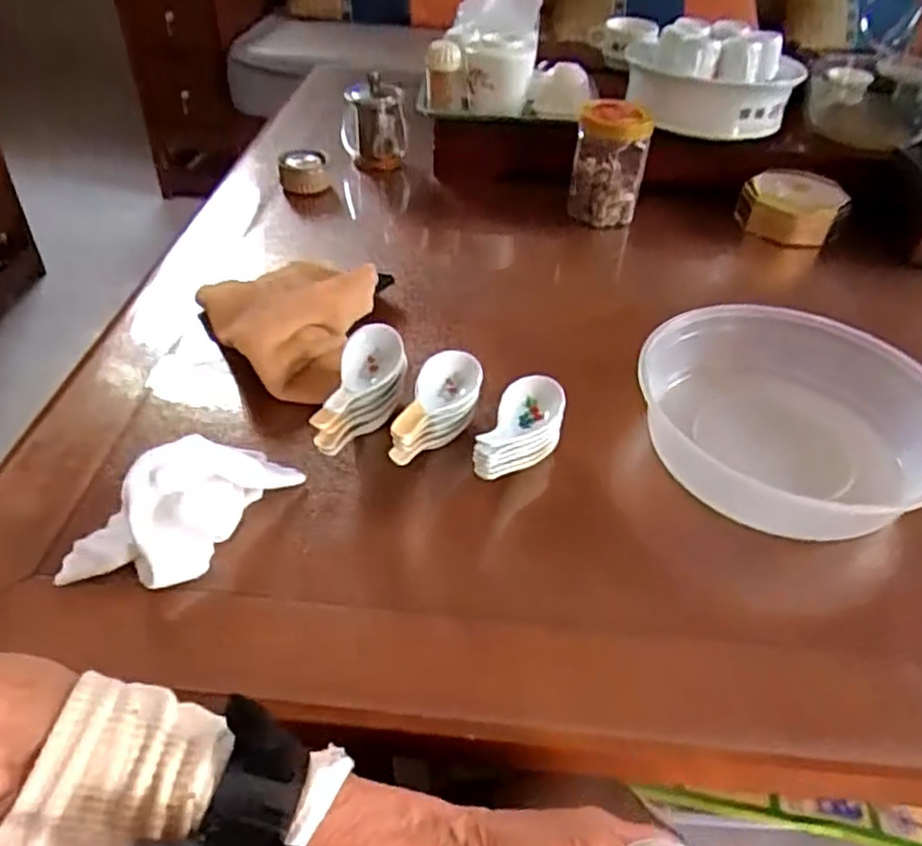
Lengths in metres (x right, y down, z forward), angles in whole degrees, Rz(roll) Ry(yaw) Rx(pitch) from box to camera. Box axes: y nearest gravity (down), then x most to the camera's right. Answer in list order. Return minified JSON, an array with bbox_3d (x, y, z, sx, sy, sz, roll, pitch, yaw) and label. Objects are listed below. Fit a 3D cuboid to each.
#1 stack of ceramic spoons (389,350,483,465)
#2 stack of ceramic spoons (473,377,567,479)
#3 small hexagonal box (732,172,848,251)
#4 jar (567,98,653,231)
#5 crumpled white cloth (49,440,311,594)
[{"bbox_3d":[-0.020,-0.008,0.547,0.048,0.052,0.133,15,31,12],"label":"stack of ceramic spoons"},{"bbox_3d":[0.042,0.009,0.535,0.047,0.044,0.124,21,33,18],"label":"stack of ceramic spoons"},{"bbox_3d":[0.422,-0.278,0.919,0.123,0.062,0.086,20,47,17],"label":"small hexagonal box"},{"bbox_3d":[0.179,-0.315,0.869,0.084,0.122,0.086,9,45,6],"label":"jar"},{"bbox_3d":[-0.190,0.049,0.479,0.089,0.057,0.148,20,47,17],"label":"crumpled white cloth"}]

